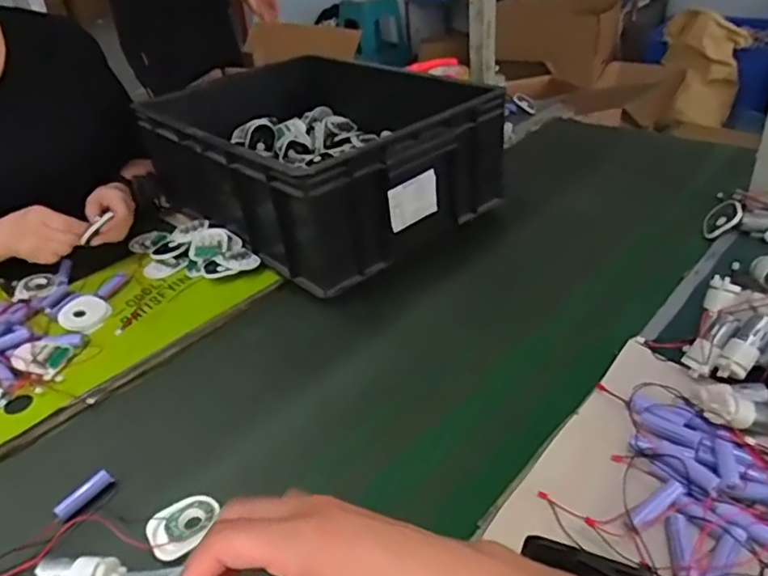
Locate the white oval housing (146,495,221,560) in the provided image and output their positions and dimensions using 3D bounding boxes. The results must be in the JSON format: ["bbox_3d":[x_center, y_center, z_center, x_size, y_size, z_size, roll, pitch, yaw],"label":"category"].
[{"bbox_3d":[-0.166,0.194,0.504,0.058,0.011,0.042,-32,43,-33],"label":"white oval housing"}]

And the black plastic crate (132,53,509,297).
[{"bbox_3d":[-0.120,-0.232,0.955,0.367,0.163,0.543,-28,42,-30],"label":"black plastic crate"}]

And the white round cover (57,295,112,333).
[{"bbox_3d":[-0.373,0.031,0.757,0.066,0.009,0.058,21,42,31],"label":"white round cover"}]

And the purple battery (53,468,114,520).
[{"bbox_3d":[-0.260,0.178,0.527,0.014,0.013,0.048,15,39,25],"label":"purple battery"}]

